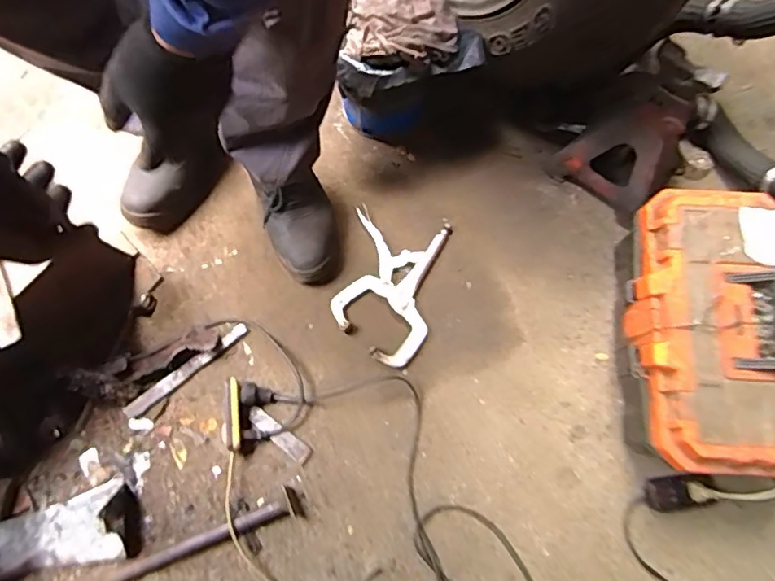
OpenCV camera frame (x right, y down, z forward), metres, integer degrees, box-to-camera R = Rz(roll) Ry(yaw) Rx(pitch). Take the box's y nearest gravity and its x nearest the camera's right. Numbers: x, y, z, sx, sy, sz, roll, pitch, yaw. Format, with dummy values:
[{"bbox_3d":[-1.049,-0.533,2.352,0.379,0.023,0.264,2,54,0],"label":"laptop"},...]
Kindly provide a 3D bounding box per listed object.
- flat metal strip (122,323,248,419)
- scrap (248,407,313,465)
[{"bbox_3d":[-0.332,0.131,0.913,0.230,0.014,0.026,-38,80,-8],"label":"flat metal strip"},{"bbox_3d":[-0.174,0.232,0.885,0.118,0.016,0.028,37,80,8],"label":"scrap"}]

